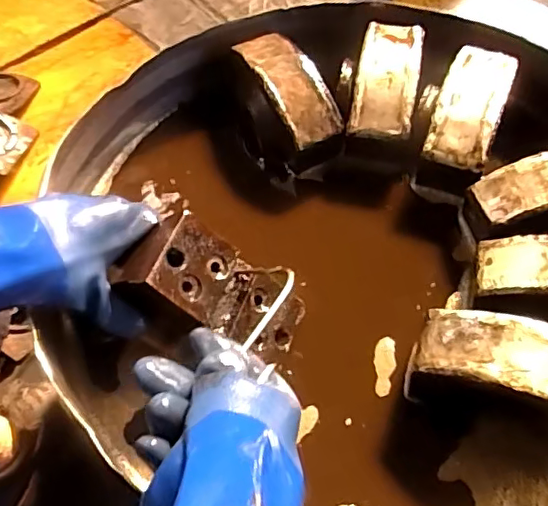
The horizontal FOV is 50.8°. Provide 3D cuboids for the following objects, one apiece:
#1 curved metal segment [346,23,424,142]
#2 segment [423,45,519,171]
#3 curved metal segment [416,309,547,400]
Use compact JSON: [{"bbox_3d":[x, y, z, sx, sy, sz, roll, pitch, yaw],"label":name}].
[{"bbox_3d":[0.117,-0.181,0.595,0.062,0.031,0.141,8,59,10],"label":"curved metal segment"},{"bbox_3d":[0.195,-0.149,0.571,0.061,0.023,0.148,20,62,16],"label":"segment"},{"bbox_3d":[0.188,0.078,0.422,0.151,0.032,0.058,15,60,14],"label":"curved metal segment"}]

